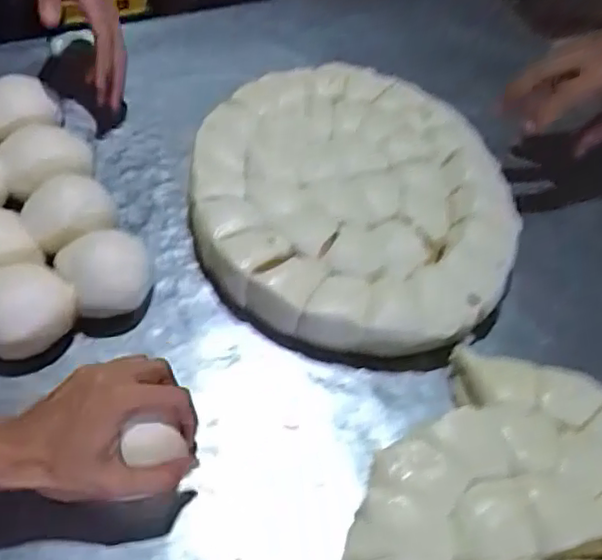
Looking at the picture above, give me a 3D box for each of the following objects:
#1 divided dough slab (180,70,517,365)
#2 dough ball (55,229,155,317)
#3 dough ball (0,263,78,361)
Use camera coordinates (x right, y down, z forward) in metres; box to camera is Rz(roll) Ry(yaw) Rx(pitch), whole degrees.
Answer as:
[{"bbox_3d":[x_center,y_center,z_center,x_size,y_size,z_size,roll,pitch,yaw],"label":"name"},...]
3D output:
[{"bbox_3d":[0.049,-0.083,0.622,0.292,0.045,0.332,0,54,-3],"label":"divided dough slab"},{"bbox_3d":[-0.160,-0.003,0.545,0.076,0.061,0.064,-25,59,-19],"label":"dough ball"},{"bbox_3d":[-0.229,0.026,0.526,0.068,0.042,0.078,35,60,21],"label":"dough ball"}]

